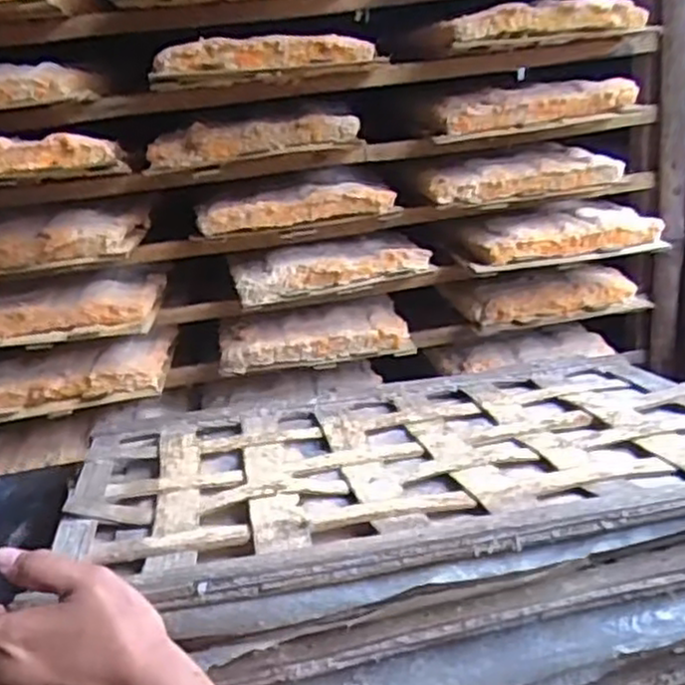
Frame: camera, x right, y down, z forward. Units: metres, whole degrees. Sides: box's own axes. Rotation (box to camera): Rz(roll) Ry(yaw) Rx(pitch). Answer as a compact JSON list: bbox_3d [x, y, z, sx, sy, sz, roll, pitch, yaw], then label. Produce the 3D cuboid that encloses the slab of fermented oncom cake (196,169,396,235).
[{"bbox_3d":[-0.053,-0.159,0.832,0.223,0.039,0.100,-4,22,0],"label":"slab of fermented oncom cake"}]

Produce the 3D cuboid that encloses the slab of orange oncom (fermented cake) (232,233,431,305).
[{"bbox_3d":[-0.015,-0.092,0.855,0.218,0.045,0.077,-7,22,-8],"label":"slab of orange oncom (fermented cake)"}]

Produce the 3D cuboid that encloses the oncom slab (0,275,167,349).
[{"bbox_3d":[-0.316,-0.030,0.809,0.241,0.041,0.100,-12,23,-19],"label":"oncom slab"}]

